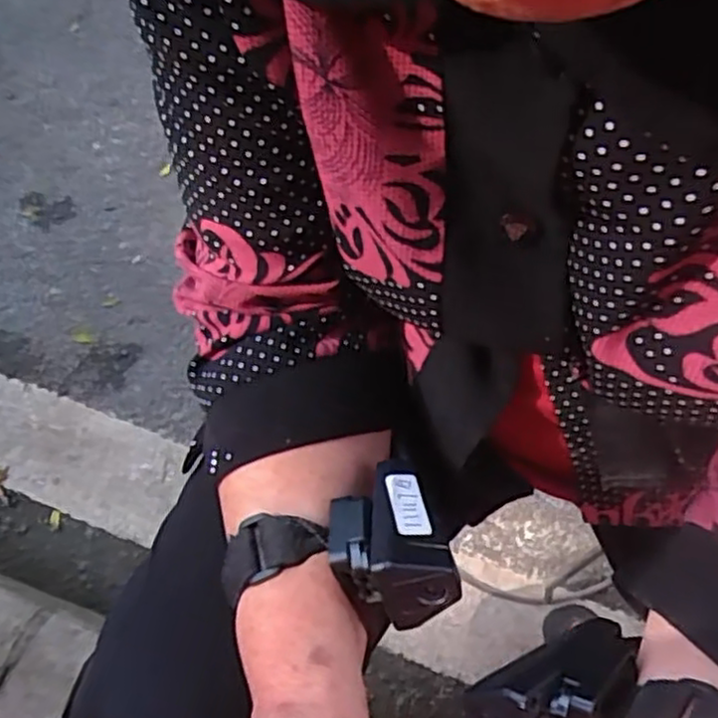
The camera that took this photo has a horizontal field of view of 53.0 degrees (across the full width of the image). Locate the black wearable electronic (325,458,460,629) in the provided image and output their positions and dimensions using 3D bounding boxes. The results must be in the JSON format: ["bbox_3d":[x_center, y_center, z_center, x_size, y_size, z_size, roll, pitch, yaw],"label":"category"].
[{"bbox_3d":[0.012,0.078,0.287,0.038,0.037,0.063,-12,29,-8],"label":"black wearable electronic"}]

